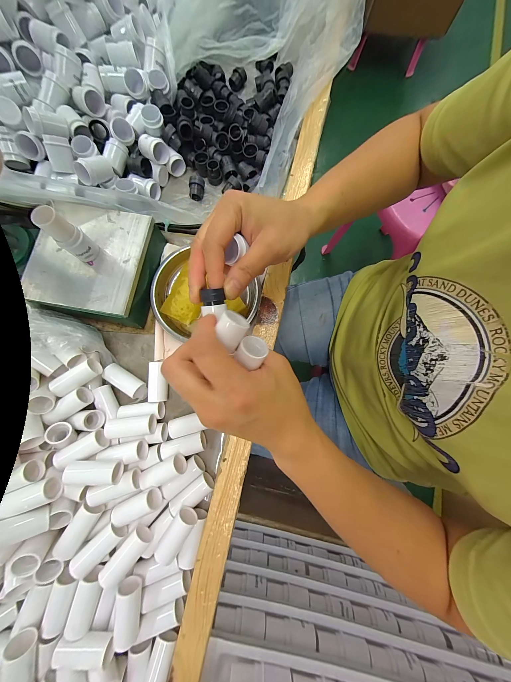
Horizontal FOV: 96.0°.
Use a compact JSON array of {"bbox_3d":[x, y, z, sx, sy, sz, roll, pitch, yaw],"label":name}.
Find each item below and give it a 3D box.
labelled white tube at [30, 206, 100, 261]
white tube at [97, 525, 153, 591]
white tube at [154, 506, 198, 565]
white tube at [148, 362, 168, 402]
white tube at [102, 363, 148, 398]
[{"bbox_3d":[-0.186,-0.104,0.230,0.020,0.058,0.024,44,82,7],"label":"labelled white tube"},{"bbox_3d":[-0.124,0.206,0.220,0.021,0.019,0.049,41,67,7],"label":"white tube"},{"bbox_3d":[-0.078,0.192,0.227,0.020,0.026,0.047,33,81,6],"label":"white tube"},{"bbox_3d":[-0.114,0.048,0.272,0.021,0.019,0.045,-6,79,-1],"label":"white tube"},{"bbox_3d":[-0.151,0.048,0.271,0.052,0.021,0.019,34,81,6],"label":"white tube"}]

